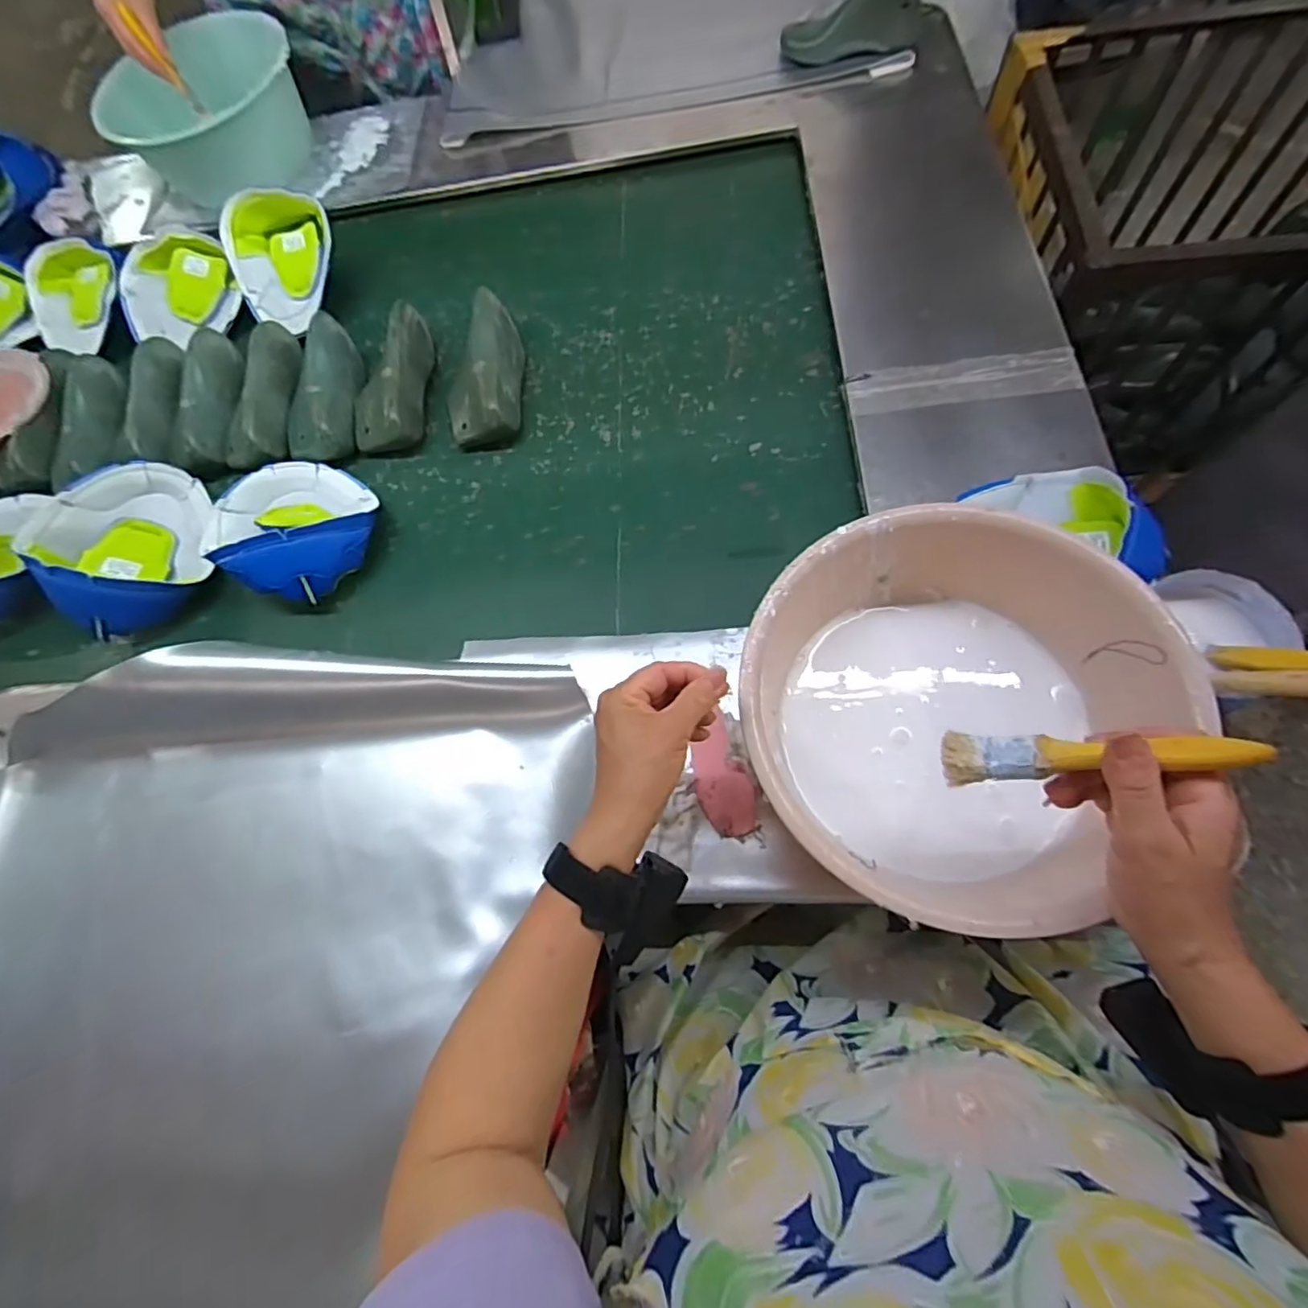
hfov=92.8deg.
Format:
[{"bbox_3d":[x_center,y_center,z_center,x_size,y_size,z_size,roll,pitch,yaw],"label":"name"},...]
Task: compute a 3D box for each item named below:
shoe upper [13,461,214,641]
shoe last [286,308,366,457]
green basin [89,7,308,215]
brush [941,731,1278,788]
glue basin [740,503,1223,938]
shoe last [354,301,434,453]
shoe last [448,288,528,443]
[{"bbox_3d":[-0.626,-0.130,0.736,0.136,0.088,0.200,-16,65,-4],"label":"shoe upper"},{"bbox_3d":[-0.437,-0.354,0.818,0.093,0.063,0.214,-10,65,-1],"label":"shoe last"},{"bbox_3d":[-0.711,-0.874,1.001,0.266,0.140,0.264,25,69,14],"label":"green basin"},{"bbox_3d":[0.254,0.059,0.364,0.153,0.020,0.035,-8,61,33],"label":"brush"},{"bbox_3d":[0.216,0.044,0.487,0.287,0.117,0.282,-1,65,3],"label":"glue basin"},{"bbox_3d":[-0.342,-0.357,0.810,0.095,0.067,0.211,-3,65,2],"label":"shoe last"},{"bbox_3d":[-0.217,-0.359,0.792,0.094,0.068,0.187,-5,65,1],"label":"shoe last"}]

